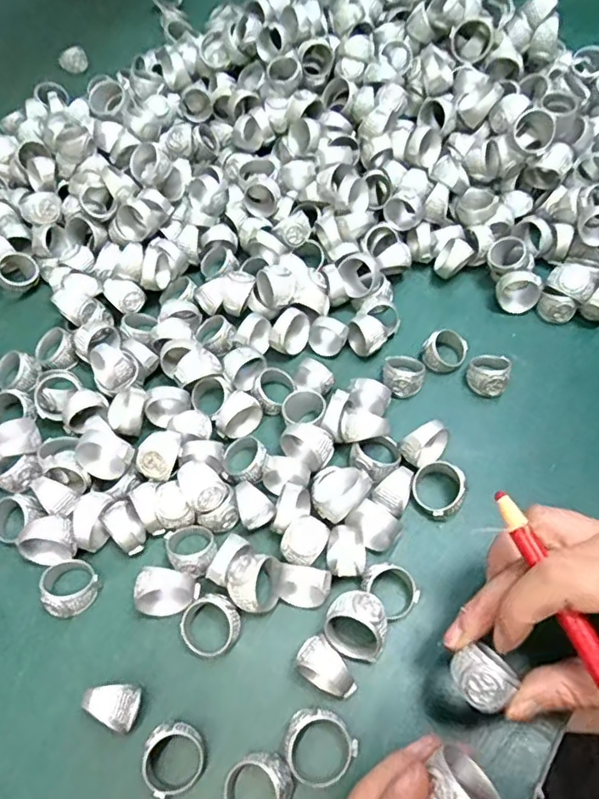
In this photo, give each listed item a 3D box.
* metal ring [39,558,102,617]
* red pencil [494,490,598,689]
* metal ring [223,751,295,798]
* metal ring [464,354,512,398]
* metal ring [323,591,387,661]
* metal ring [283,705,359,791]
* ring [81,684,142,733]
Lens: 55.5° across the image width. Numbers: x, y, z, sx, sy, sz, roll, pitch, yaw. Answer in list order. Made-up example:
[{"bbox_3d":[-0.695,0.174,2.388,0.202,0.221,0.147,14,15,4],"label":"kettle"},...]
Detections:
[{"bbox_3d":[-0.112,0.091,0.277,0.025,0.017,0.027,-1,60,2],"label":"metal ring"},{"bbox_3d":[0.092,0.067,0.208,0.008,0.006,0.072,-23,70,-10],"label":"red pencil"},{"bbox_3d":[-0.017,0.159,0.232,0.025,0.016,0.029,32,66,19],"label":"metal ring"},{"bbox_3d":[0.111,-0.018,0.332,0.024,0.018,0.028,22,63,15],"label":"metal ring"},{"bbox_3d":[0.027,0.102,0.259,0.028,0.026,0.026,32,66,19],"label":"metal ring"},{"bbox_3d":[0.008,0.145,0.239,0.030,0.018,0.028,-1,60,2],"label":"metal ring"},{"bbox_3d":[-0.079,0.133,0.247,0.021,0.023,0.017,5,60,6],"label":"ring"}]

